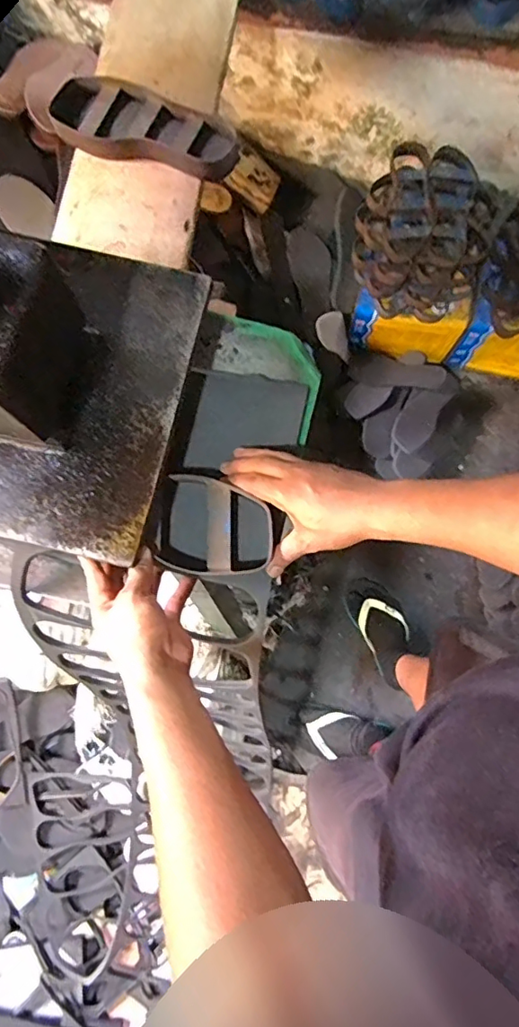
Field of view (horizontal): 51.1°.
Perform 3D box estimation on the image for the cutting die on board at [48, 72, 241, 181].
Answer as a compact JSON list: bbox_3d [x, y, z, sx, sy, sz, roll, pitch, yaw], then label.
[{"bbox_3d":[-0.144,-0.497,0.698,0.248,0.031,0.090,16,78,5],"label":"cutting die on board"}]

